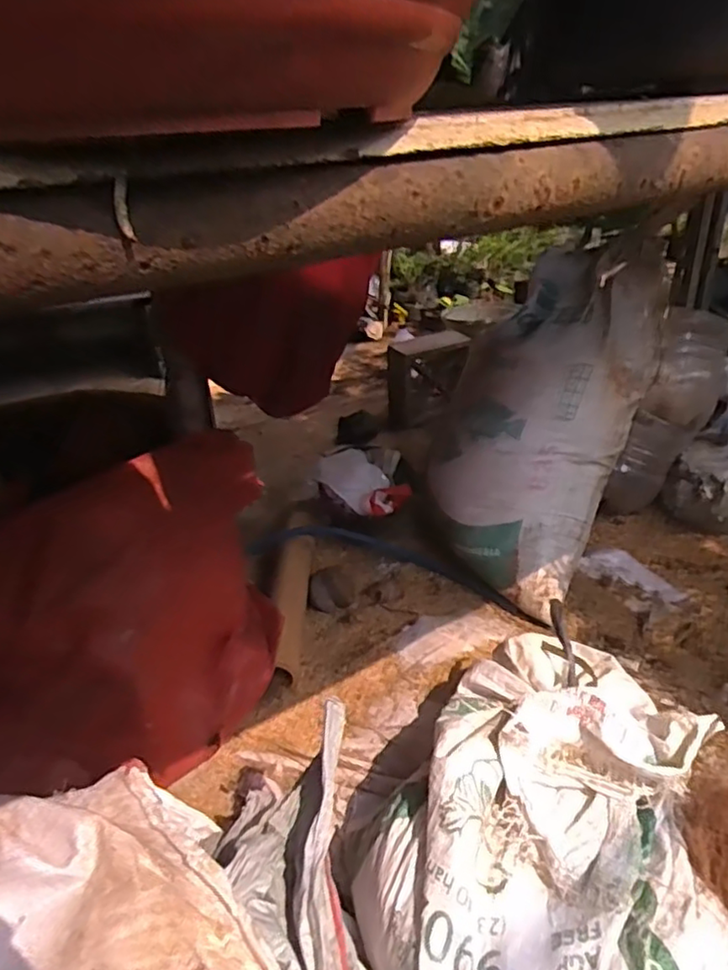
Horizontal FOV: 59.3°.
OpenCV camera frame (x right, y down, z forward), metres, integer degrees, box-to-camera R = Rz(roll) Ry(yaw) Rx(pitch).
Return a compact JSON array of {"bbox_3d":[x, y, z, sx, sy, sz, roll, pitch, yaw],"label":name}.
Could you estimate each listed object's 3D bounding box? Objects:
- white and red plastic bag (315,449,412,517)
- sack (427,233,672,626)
[{"bbox_3d":[0.001,-0.009,1.431,0.198,0.124,0.128,3,32,8],"label":"white and red plastic bag"},{"bbox_3d":[0.353,-0.140,1.306,0.333,0.717,0.269,23,7,35],"label":"sack"}]

